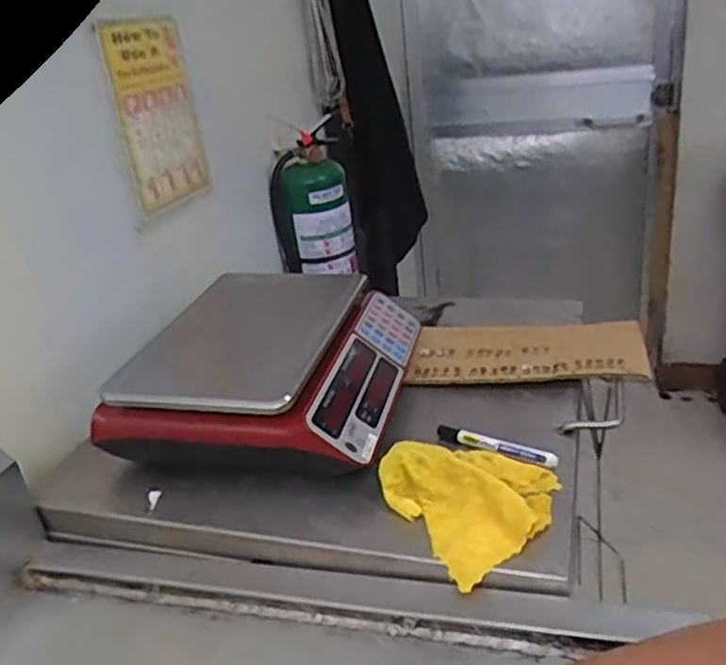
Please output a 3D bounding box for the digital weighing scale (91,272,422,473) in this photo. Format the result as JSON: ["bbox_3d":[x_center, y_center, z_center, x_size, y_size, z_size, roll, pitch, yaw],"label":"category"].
[{"bbox_3d":[-0.119,0.039,0.902,0.334,0.123,0.351,0,26,14],"label":"digital weighing scale"}]

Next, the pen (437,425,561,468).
[{"bbox_3d":[0.146,0.126,0.780,0.144,0.018,0.016,14,32,37],"label":"pen"}]

